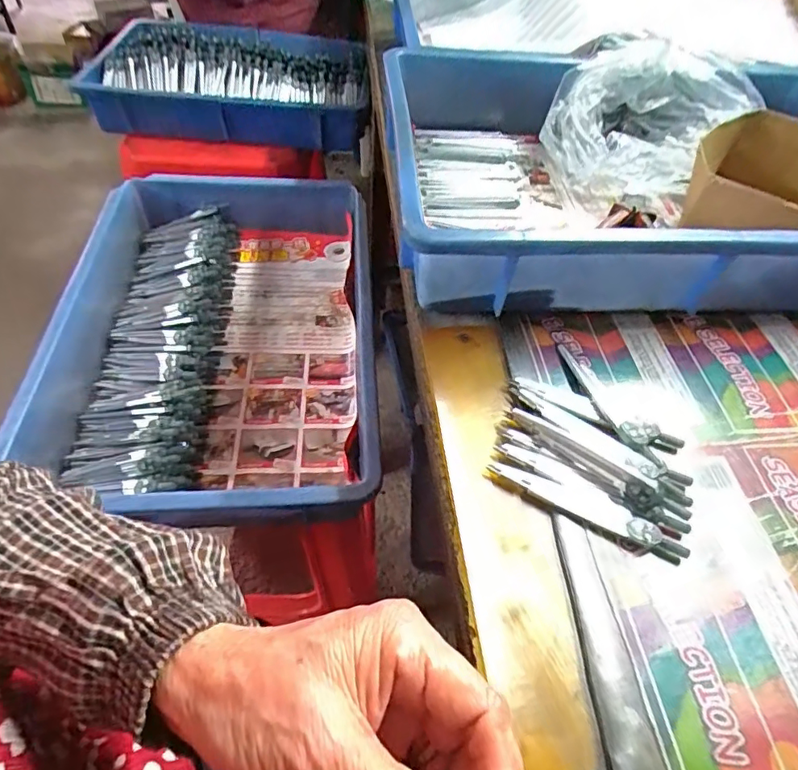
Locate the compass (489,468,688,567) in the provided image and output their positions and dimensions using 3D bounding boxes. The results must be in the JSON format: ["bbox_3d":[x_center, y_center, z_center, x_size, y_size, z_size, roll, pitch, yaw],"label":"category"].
[{"bbox_3d":[0.103,0.070,0.295,0.110,0.011,0.016,23,54,12],"label":"compass"}]

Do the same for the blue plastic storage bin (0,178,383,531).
[{"bbox_3d":[-0.179,-0.060,0.539,0.288,0.082,0.423,1,53,-5],"label":"blue plastic storage bin"}]

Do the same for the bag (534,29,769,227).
[{"bbox_3d":[0.225,-0.237,0.488,0.162,0.092,0.153,24,54,13],"label":"bag"}]

